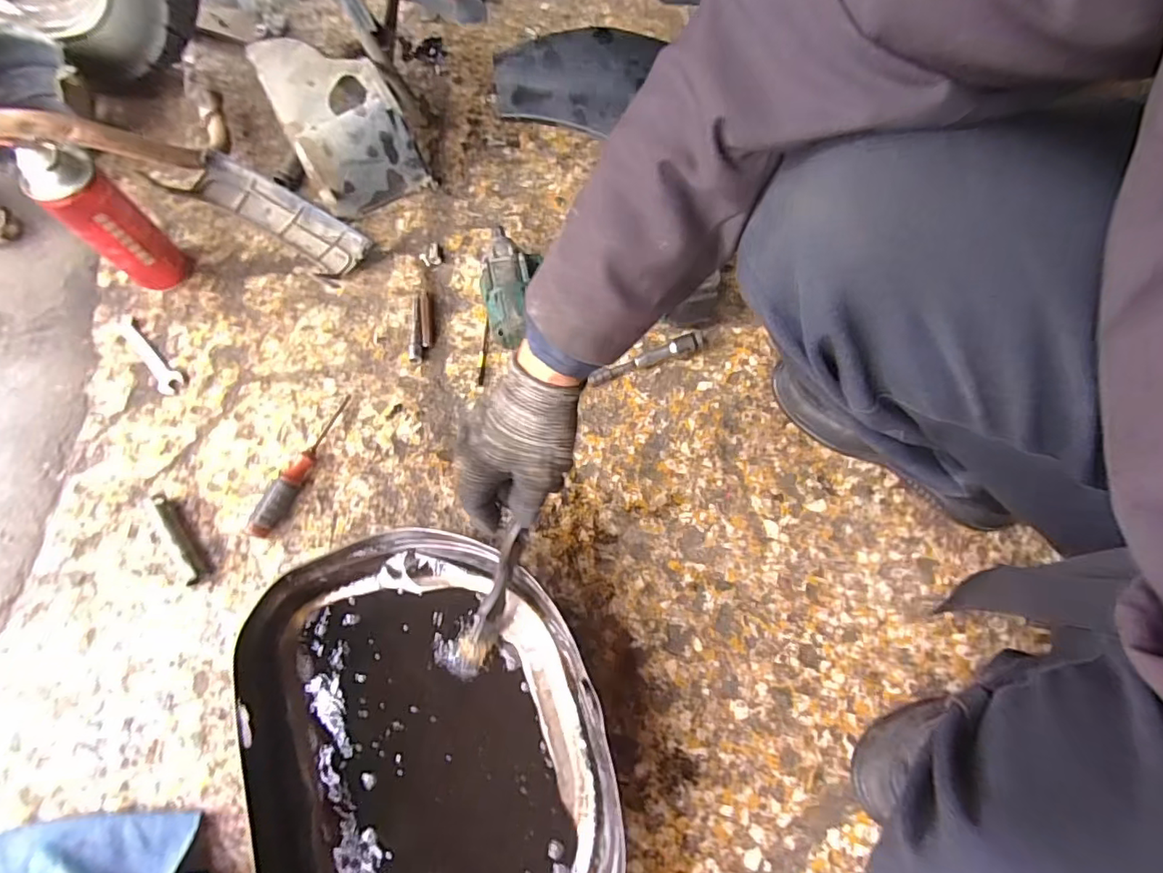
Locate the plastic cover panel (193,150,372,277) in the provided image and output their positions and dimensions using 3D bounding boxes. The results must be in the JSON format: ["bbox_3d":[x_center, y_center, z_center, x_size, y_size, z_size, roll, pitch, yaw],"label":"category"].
[{"bbox_3d":[-0.340,-0.253,0.636,0.195,0.046,0.068,31,73,9],"label":"plastic cover panel"}]

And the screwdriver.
[{"bbox_3d":[-0.274,0.026,0.548,0.021,0.027,0.157,24,72,7],"label":"screwdriver"}]

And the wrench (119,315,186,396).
[{"bbox_3d":[-0.465,-0.089,0.593,0.024,0.005,0.116,-42,77,-14],"label":"wrench"}]

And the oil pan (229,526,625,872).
[{"bbox_3d":[-0.120,0.262,0.449,0.273,0.067,0.355,-12,71,-6],"label":"oil pan"}]

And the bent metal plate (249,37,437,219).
[{"bbox_3d":[-0.294,-0.383,0.657,0.119,0.099,0.220,-31,74,-11],"label":"bent metal plate"}]

